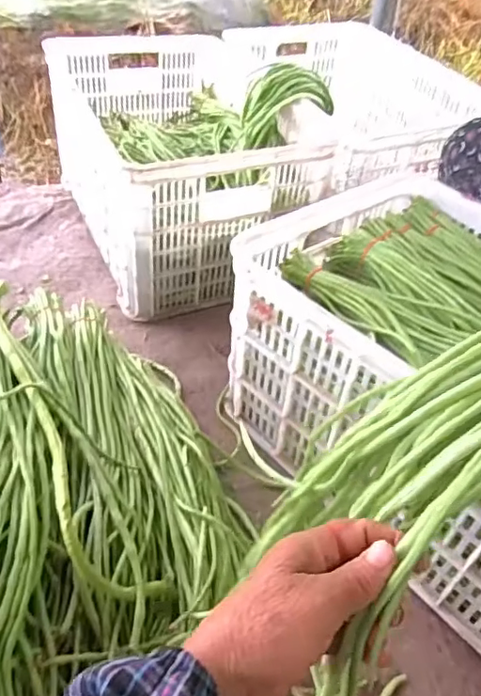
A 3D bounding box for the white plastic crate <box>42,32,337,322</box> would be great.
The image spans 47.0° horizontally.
[{"bbox_3d":[-0.129,-0.408,1.169,0.419,0.294,0.600,-16,51,-20],"label":"white plastic crate"}]

